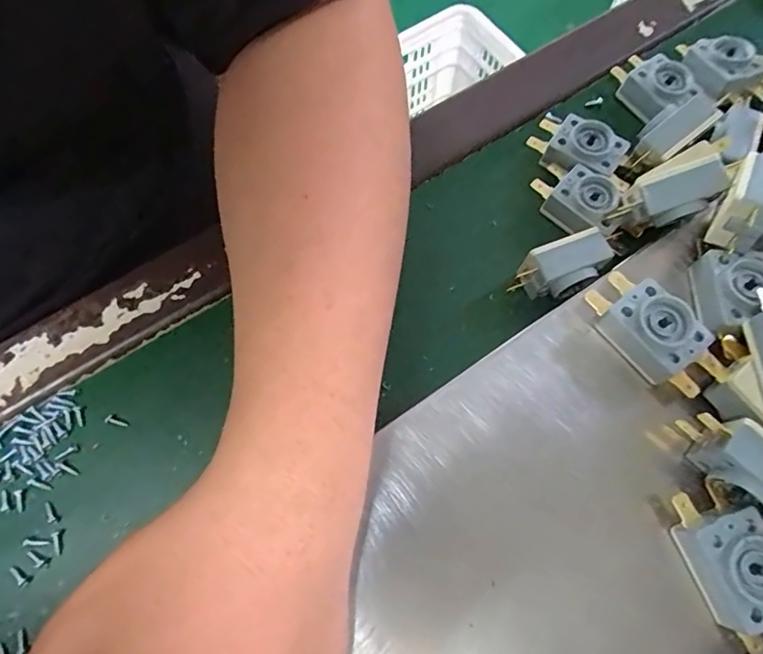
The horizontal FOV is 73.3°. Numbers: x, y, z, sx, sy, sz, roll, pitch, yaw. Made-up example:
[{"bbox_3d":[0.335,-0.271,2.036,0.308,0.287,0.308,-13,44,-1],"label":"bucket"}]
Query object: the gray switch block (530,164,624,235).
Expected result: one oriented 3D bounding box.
[{"bbox_3d":[0.102,-0.066,0.265,0.027,0.021,0.047,-39,74,-14],"label":"gray switch block"}]

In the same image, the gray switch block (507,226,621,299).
[{"bbox_3d":[0.088,-0.028,0.250,0.049,0.026,0.021,-21,71,-8],"label":"gray switch block"}]

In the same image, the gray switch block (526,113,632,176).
[{"bbox_3d":[0.105,-0.097,0.276,0.048,0.020,0.029,33,73,12],"label":"gray switch block"}]

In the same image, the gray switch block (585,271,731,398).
[{"bbox_3d":[0.115,0.001,0.214,0.026,0.015,0.058,-38,74,-13],"label":"gray switch block"}]

